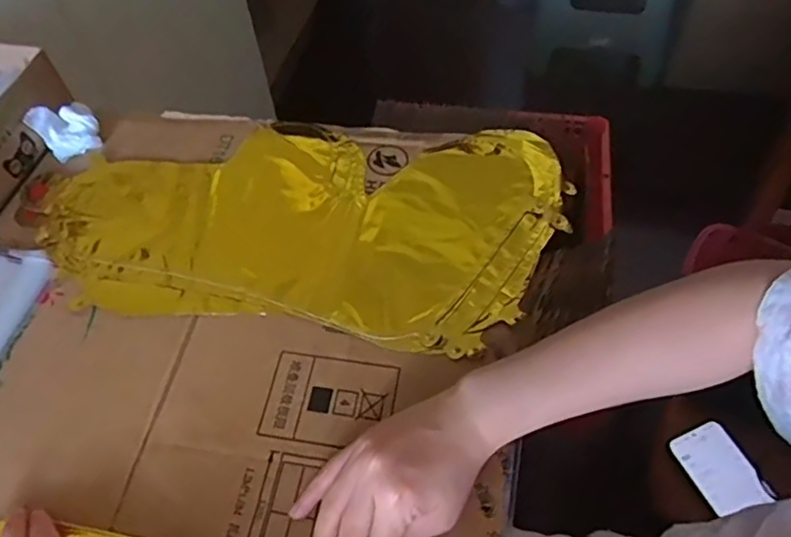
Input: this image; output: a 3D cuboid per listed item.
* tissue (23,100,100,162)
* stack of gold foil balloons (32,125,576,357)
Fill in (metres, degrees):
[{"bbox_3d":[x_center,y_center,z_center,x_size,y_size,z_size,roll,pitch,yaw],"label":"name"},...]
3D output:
[{"bbox_3d":[-0.314,-0.136,0.595,0.055,0.038,0.055,-31,59,-18],"label":"tissue"},{"bbox_3d":[-0.078,-0.049,0.535,0.431,0.015,0.220,6,55,7],"label":"stack of gold foil balloons"}]

